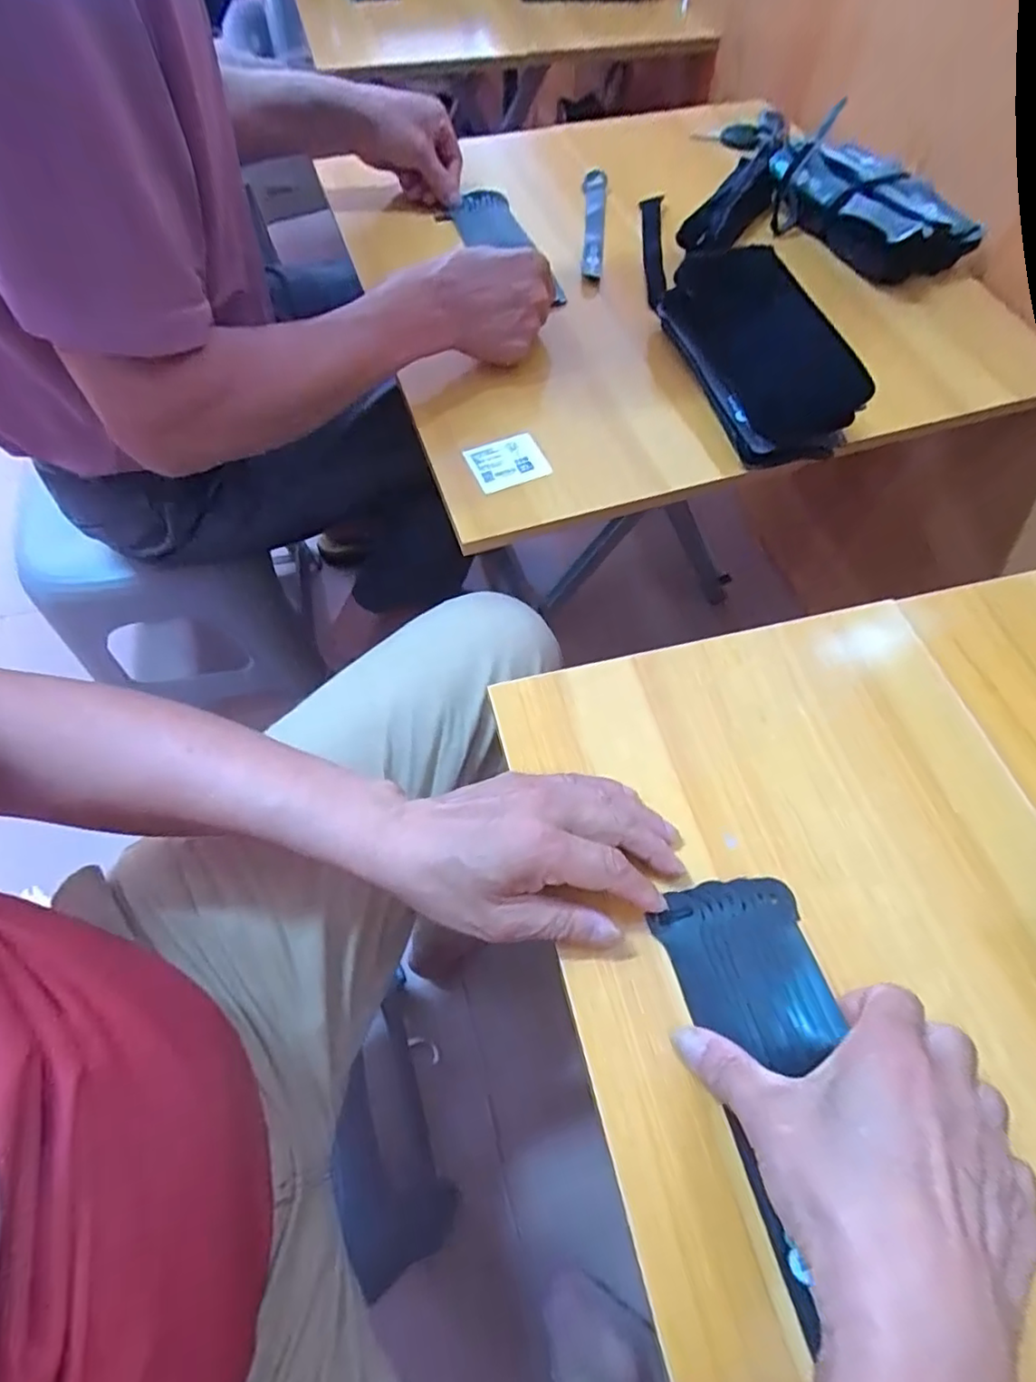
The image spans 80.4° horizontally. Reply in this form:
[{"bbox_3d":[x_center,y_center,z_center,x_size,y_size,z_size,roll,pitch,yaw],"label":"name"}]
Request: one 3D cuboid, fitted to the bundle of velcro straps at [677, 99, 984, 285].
[{"bbox_3d":[0.314,-0.504,0.638,0.289,0.050,0.184,7,63,3],"label":"bundle of velcro straps"}]

